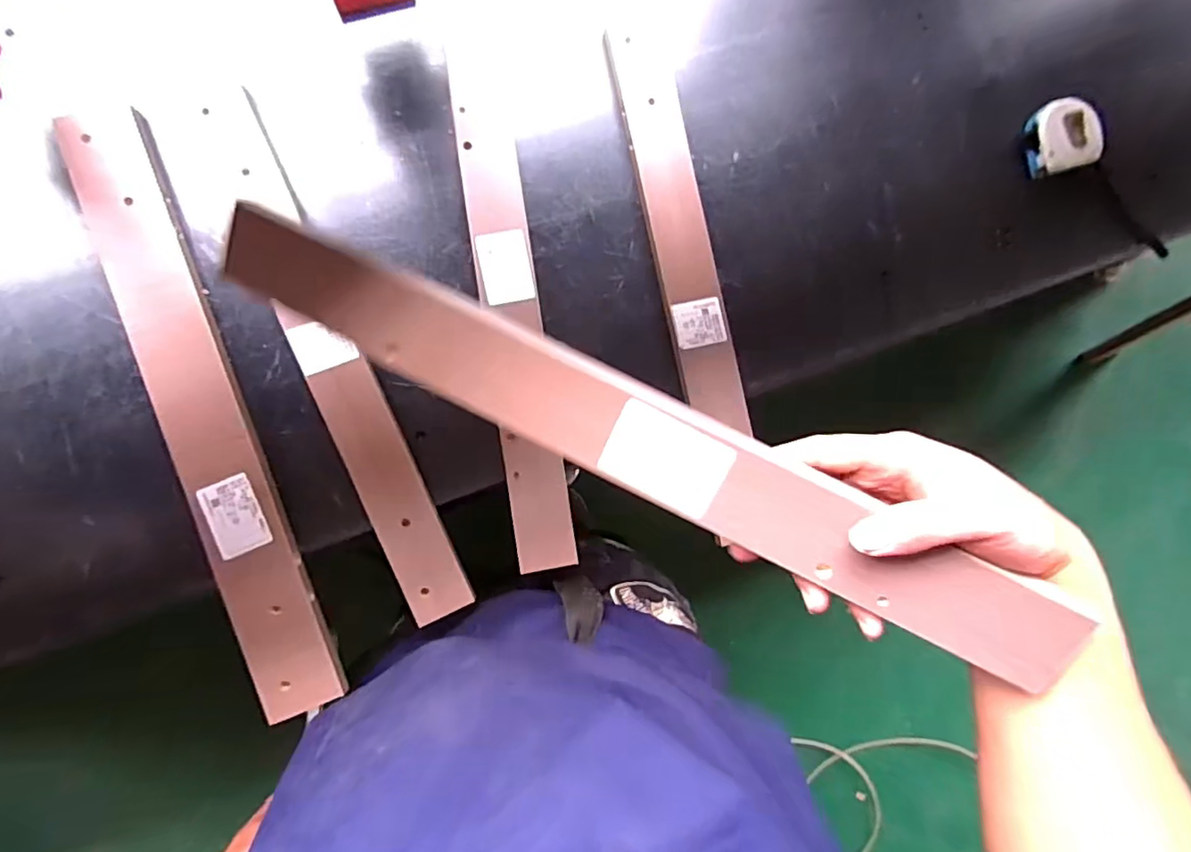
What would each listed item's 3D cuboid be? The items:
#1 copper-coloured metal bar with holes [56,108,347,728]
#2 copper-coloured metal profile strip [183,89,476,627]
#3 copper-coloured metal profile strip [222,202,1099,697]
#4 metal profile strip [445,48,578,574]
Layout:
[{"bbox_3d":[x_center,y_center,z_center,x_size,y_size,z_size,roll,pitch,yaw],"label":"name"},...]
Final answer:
[{"bbox_3d":[-0.310,-0.009,0.474,0.062,0.015,0.486,-20,89,-18],"label":"copper-coloured metal bar with holes"},{"bbox_3d":[-0.218,-0.061,0.485,0.051,0.009,0.466,-24,91,-7],"label":"copper-coloured metal profile strip"},{"bbox_3d":[0.007,0.001,0.311,0.465,0.009,0.047,27,104,8],"label":"copper-coloured metal profile strip"},{"bbox_3d":[-0.072,-0.105,0.517,0.050,0.024,0.451,-8,89,-7],"label":"metal profile strip"}]

